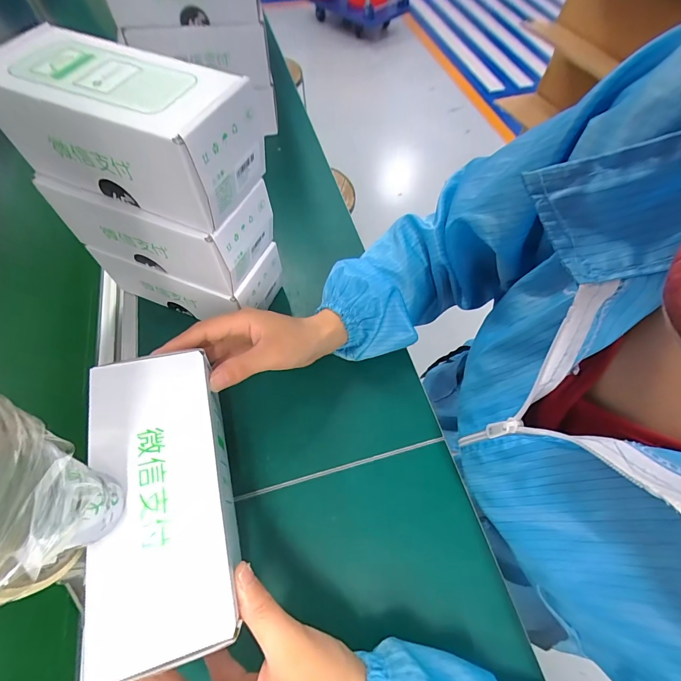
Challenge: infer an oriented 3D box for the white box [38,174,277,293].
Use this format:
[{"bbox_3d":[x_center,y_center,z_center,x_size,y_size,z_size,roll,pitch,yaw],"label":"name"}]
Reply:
[{"bbox_3d":[-0.167,-0.121,0.333,0.176,0.077,0.084,17,62,8],"label":"white box"}]

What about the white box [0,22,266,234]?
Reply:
[{"bbox_3d":[-0.160,-0.166,0.270,0.176,0.079,0.086,19,62,9],"label":"white box"}]

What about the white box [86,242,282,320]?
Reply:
[{"bbox_3d":[-0.169,-0.083,0.396,0.179,0.076,0.083,17,62,8],"label":"white box"}]

